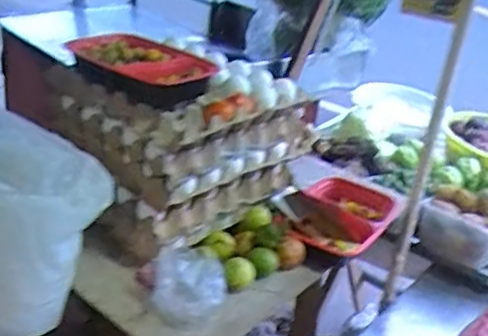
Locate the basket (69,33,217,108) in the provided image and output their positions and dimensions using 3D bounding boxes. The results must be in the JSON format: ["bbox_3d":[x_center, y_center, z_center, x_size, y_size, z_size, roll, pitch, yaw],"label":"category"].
[{"bbox_3d":[-0.161,-0.152,0.901,0.152,0.049,0.227,-14,34,-34],"label":"basket"}]

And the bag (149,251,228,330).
[{"bbox_3d":[-0.072,0.152,0.794,0.091,0.073,0.101,3,30,-4],"label":"bag"}]

